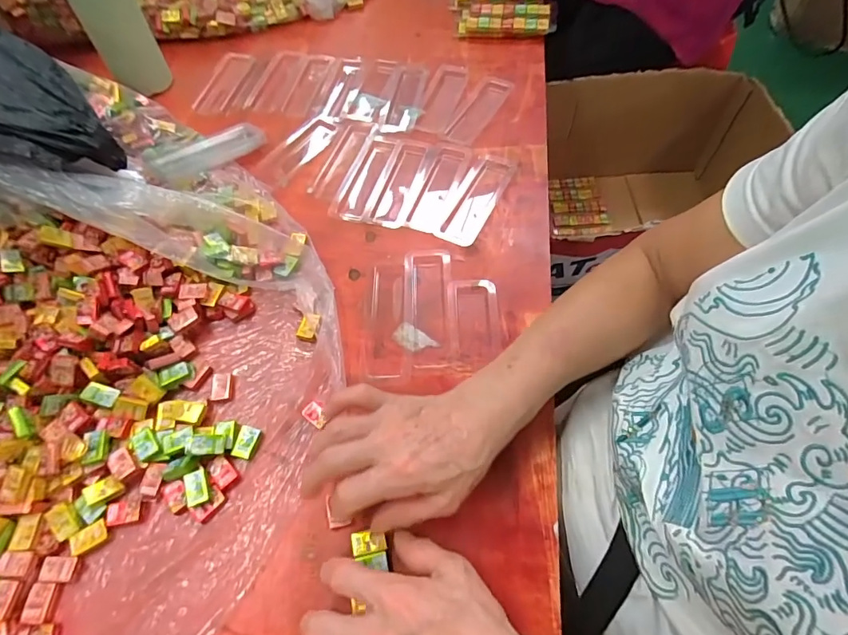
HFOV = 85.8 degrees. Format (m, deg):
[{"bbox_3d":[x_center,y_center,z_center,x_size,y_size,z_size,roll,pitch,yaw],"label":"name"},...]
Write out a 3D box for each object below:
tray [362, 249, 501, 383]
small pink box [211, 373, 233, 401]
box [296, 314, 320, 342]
[{"bbox_3d":[0.007,-0.005,0.442,0.126,0.008,0.140,0,60,3],"label":"tray"},{"bbox_3d":[-0.181,0.062,0.409,0.016,0.011,0.025,-9,60,-2],"label":"small pink box"},{"bbox_3d":[-0.109,0.010,0.436,0.020,0.010,0.026,8,60,7],"label":"box"}]

